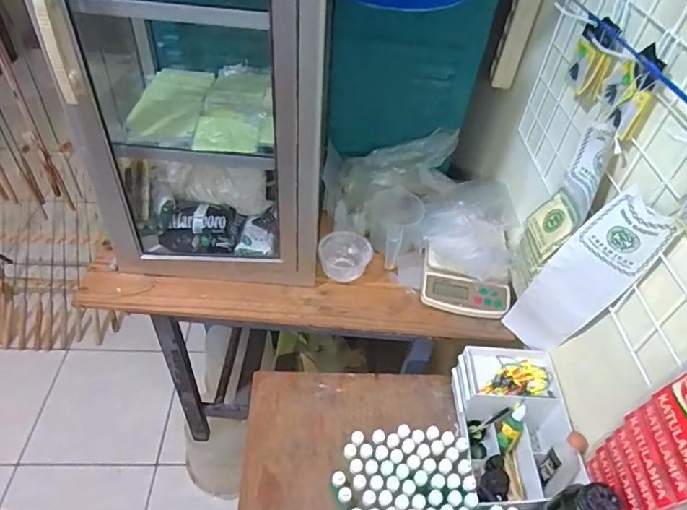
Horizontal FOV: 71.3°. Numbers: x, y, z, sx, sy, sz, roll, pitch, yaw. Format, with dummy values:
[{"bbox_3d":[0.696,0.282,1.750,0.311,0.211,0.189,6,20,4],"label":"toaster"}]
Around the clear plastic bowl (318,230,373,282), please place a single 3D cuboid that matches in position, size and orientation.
[{"bbox_3d":[0.003,0.003,0.897,0.096,0.051,0.090,3,46,-3],"label":"clear plastic bowl"}]

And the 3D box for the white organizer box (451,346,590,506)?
[{"bbox_3d":[0.274,0.269,0.761,0.167,0.102,0.231,2,46,-4],"label":"white organizer box"}]

